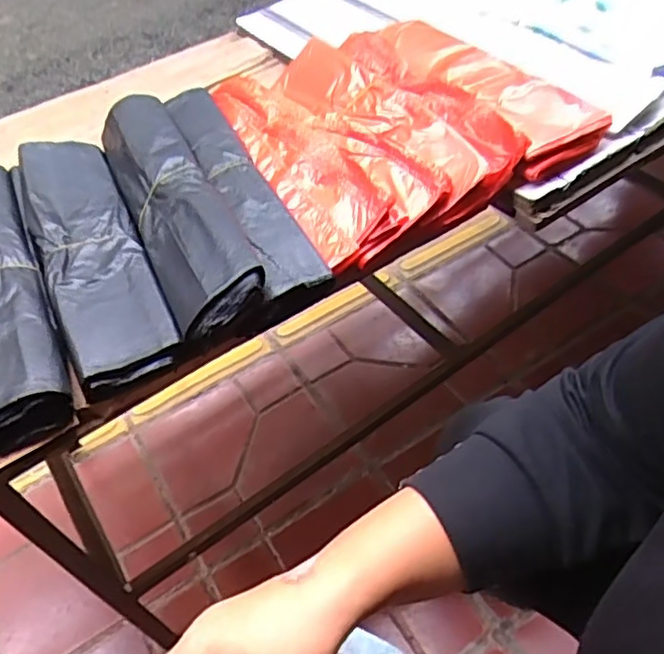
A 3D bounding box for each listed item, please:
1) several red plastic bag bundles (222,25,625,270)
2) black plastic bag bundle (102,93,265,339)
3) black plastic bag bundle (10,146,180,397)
[{"bbox_3d":[0.070,-0.232,0.679,0.324,0.056,0.332,-25,53,-16],"label":"several red plastic bag bundles"},{"bbox_3d":[-0.152,-0.122,0.581,0.080,0.040,0.340,-22,52,-13],"label":"black plastic bag bundle"},{"bbox_3d":[-0.230,-0.078,0.586,0.090,0.043,0.350,-24,50,-14],"label":"black plastic bag bundle"}]

